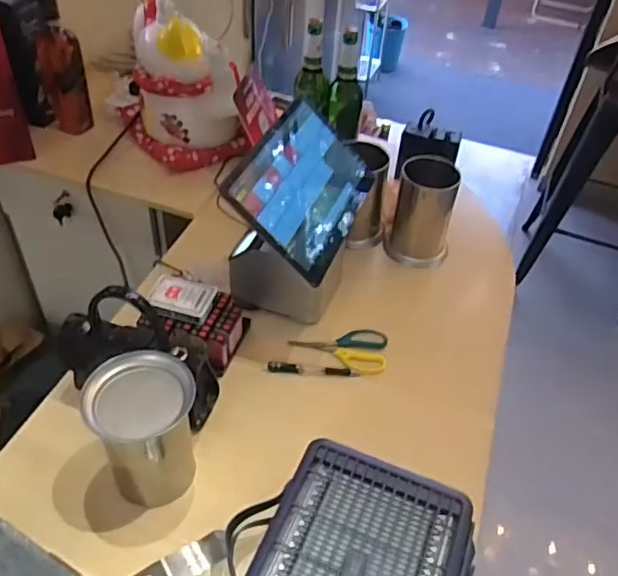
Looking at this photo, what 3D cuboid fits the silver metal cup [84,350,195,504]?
[{"bbox_3d":[-0.186,0.166,0.692,0.111,0.171,0.102,-17,49,-21],"label":"silver metal cup"}]

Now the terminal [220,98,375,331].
[{"bbox_3d":[-0.023,-0.089,0.905,0.165,0.272,0.272,15,46,9],"label":"terminal"}]

